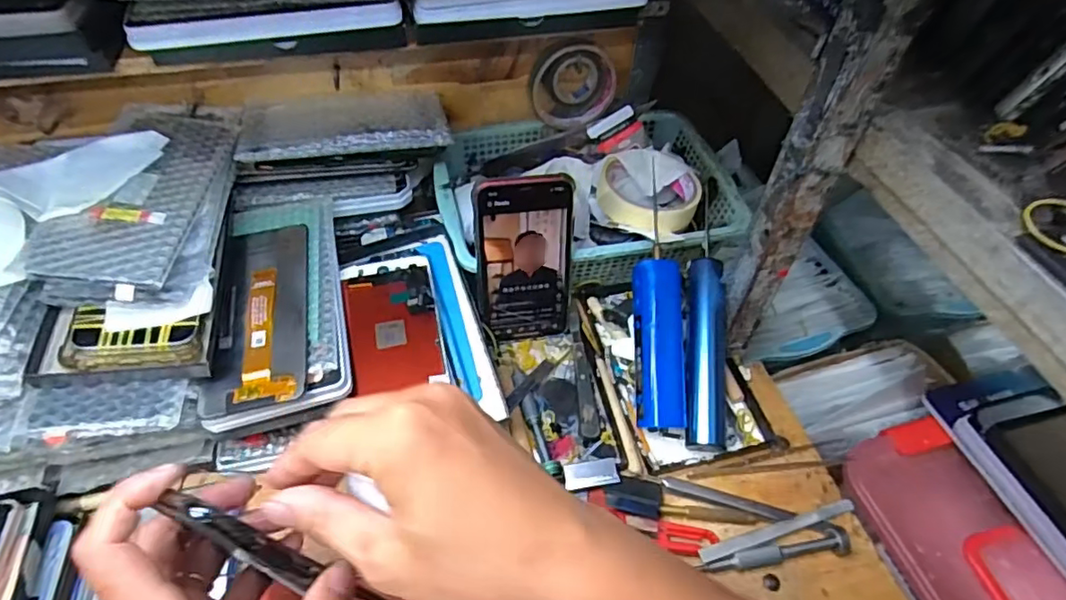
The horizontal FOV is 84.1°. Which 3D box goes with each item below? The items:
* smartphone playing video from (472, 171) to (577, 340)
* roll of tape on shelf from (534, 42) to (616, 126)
[{"bbox_3d":[-0.006,-0.030,0.477,0.076,0.146,0.009,-6,35,-9],"label":"smartphone playing video"},{"bbox_3d":[0.041,-0.206,0.575,0.079,0.075,0.031,1,50,-1],"label":"roll of tape on shelf"}]

